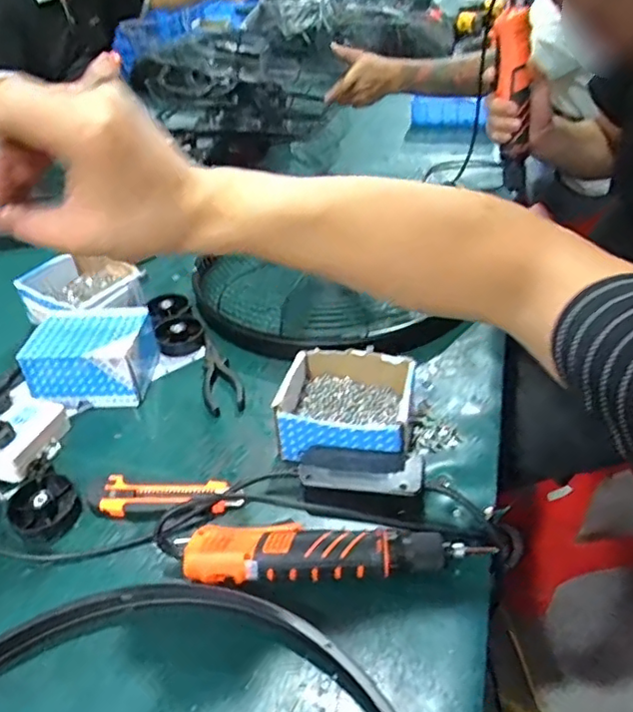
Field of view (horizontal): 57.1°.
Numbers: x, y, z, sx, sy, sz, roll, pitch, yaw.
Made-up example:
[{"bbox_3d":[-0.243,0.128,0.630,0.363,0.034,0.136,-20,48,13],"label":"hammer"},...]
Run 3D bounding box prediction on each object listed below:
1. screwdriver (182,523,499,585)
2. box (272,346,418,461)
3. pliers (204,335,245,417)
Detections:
[{"bbox_3d":[0.015,0.181,0.517,0.260,0.052,0.050,-1,39,3],"label":"screwdriver"},{"bbox_3d":[0.032,0.057,0.626,0.139,0.061,0.130,6,40,12],"label":"box"},{"bbox_3d":[-0.122,0.018,0.745,0.047,0.010,0.157,-10,40,-7],"label":"pliers"}]

